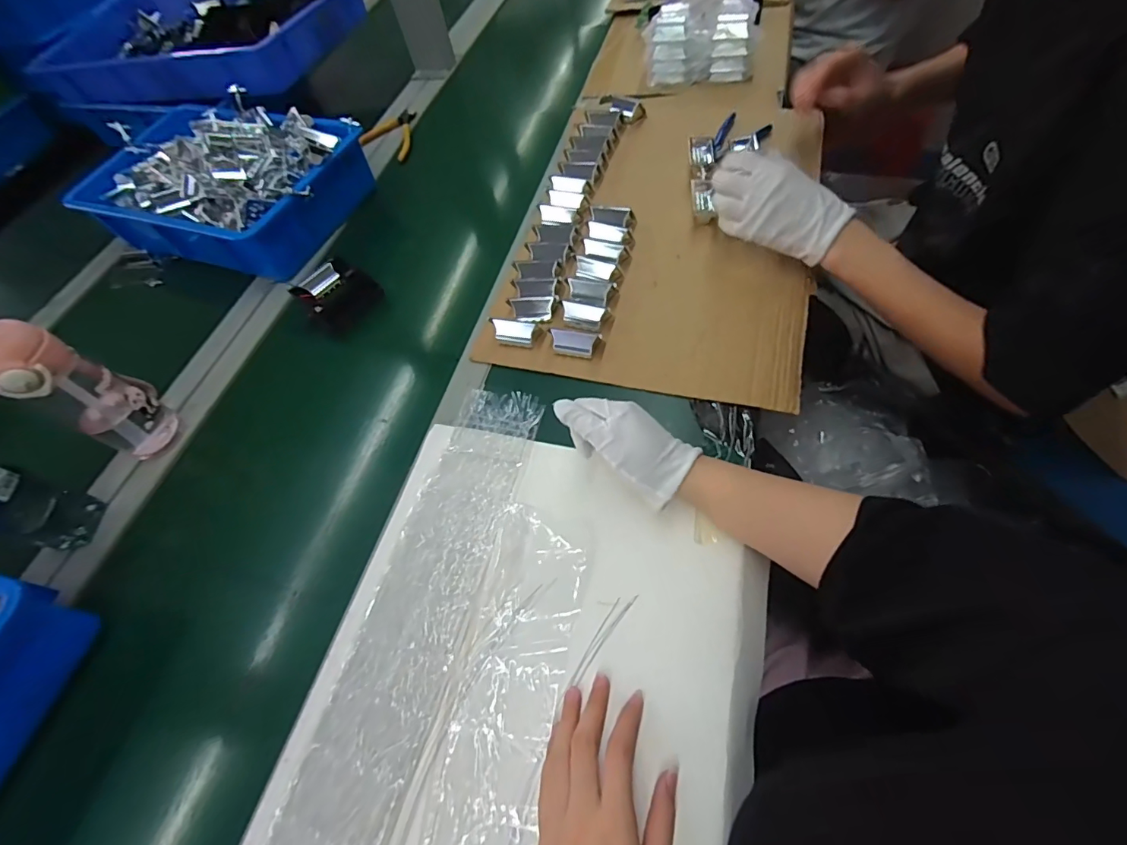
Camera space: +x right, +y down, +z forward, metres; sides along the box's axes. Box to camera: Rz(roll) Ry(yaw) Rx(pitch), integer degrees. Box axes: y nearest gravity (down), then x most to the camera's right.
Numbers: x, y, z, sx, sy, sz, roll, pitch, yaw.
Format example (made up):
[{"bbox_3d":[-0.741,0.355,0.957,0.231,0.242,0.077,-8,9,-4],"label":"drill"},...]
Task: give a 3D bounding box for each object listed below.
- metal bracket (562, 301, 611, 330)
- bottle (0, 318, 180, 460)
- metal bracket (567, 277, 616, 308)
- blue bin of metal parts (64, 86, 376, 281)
[{"bbox_3d":[0.025,-0.124,0.551,0.053,0.015,0.029,10,63,8],"label":"metal bracket"},{"bbox_3d":[-0.495,-0.033,0.487,0.064,0.198,0.073,21,67,19],"label":"bottle"},{"bbox_3d":[0.031,-0.161,0.568,0.058,0.019,0.033,15,64,10],"label":"metal bracket"},{"bbox_3d":[-0.569,-0.407,0.790,0.456,0.116,0.278,14,63,16],"label":"blue bin of metal parts"}]

